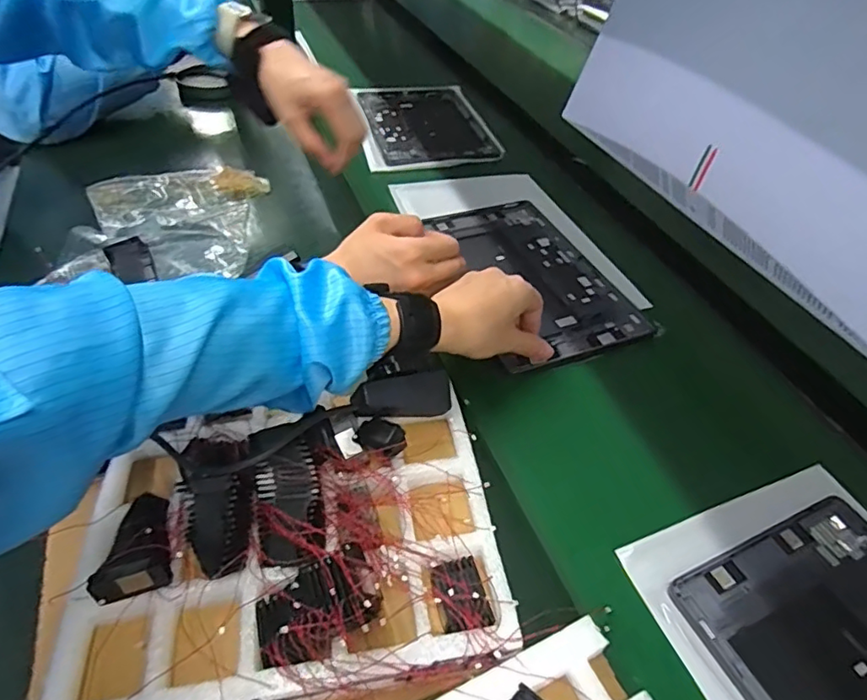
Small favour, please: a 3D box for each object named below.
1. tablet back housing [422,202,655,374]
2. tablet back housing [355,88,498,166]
[{"bbox_3d":[0.097,-0.080,0.604,0.163,0.013,0.253,-17,50,-19],"label":"tablet back housing"},{"bbox_3d":[-0.014,-0.355,0.887,0.171,0.014,0.273,-8,48,-14],"label":"tablet back housing"}]

